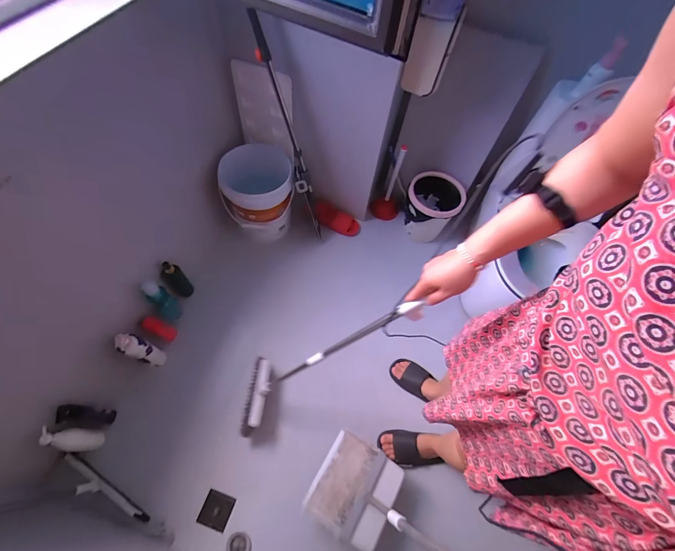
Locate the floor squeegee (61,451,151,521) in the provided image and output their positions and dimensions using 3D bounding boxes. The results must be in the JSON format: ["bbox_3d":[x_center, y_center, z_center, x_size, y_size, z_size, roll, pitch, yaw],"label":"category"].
[{"bbox_3d":[-0.747,0.688,1.005,0.330,0.097,0.054,37,63,2],"label":"floor squeegee"}]

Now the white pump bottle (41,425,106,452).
[{"bbox_3d":[-0.846,0.525,1.006,0.065,0.203,0.066,4,58,1],"label":"white pump bottle"}]

